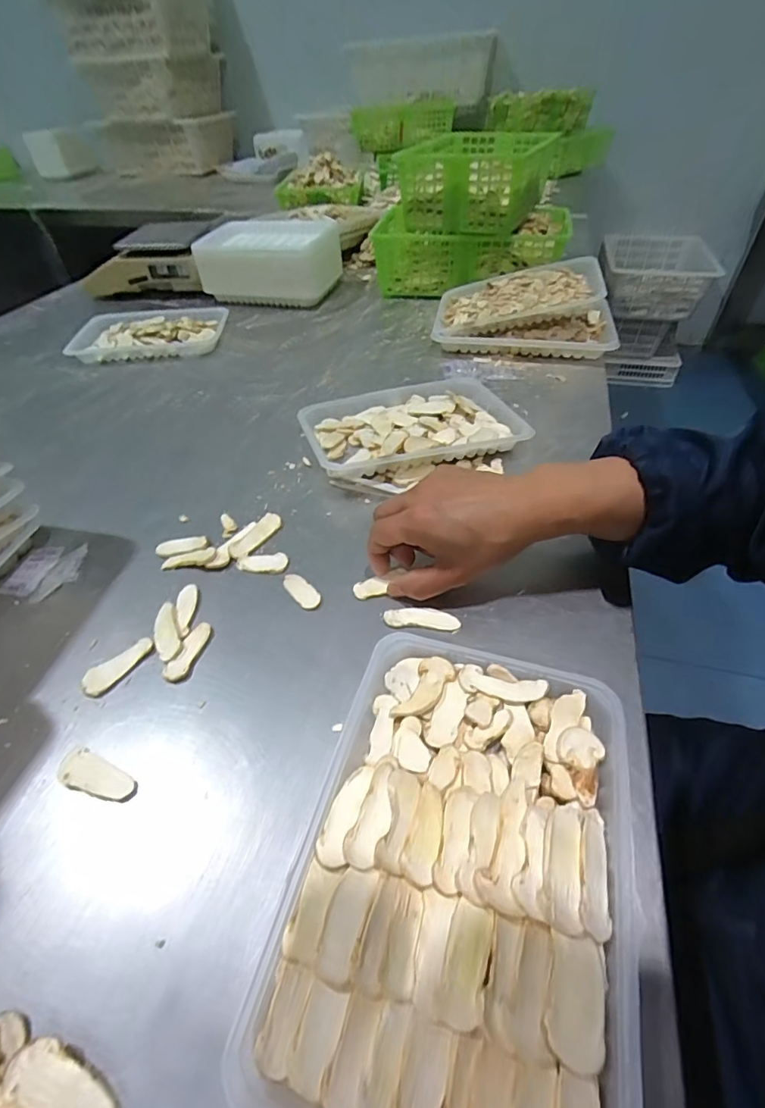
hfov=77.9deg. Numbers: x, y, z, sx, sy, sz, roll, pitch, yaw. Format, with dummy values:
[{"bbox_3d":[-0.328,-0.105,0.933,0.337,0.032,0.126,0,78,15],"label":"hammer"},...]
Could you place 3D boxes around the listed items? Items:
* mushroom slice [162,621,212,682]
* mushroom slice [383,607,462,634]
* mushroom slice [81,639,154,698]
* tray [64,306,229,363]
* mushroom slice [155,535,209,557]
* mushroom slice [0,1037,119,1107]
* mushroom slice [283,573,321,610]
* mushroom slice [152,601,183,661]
[{"bbox_3d":[-0.147,0.073,0.358,0.018,0.004,0.050,10,46,14],"label":"mushroom slice"},{"bbox_3d":[0.031,0.050,0.369,0.058,0.004,0.019,6,45,10],"label":"mushroom slice"},{"bbox_3d":[-0.195,0.082,0.350,0.019,0.005,0.052,32,54,31],"label":"mushroom slice"},{"bbox_3d":[-0.392,-0.376,0.802,0.232,0.033,0.169,-6,44,-2],"label":"tray"},{"bbox_3d":[-0.186,-0.008,0.438,0.047,0.004,0.018,-11,45,-7],"label":"mushroom slice"},{"bbox_3d":[-0.132,0.226,0.197,0.054,0.009,0.018,27,51,12],"label":"mushroom slice"},{"bbox_3d":[-0.068,0.030,0.394,0.017,0.004,0.045,-33,52,-27],"label":"mushroom slice"},{"bbox_3d":[-0.169,0.060,0.369,0.020,0.005,0.052,-21,47,-17],"label":"mushroom slice"}]

